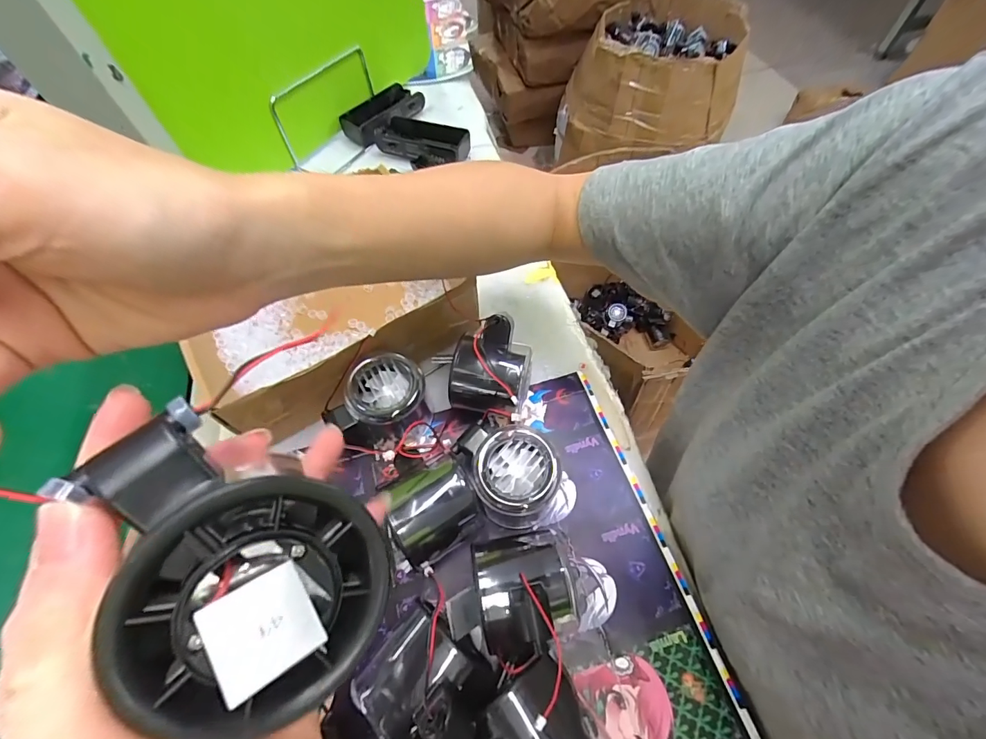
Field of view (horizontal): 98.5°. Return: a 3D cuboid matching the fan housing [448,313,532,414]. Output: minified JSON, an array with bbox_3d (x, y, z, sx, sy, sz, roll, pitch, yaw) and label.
[{"bbox_3d":[-0.001,0.001,0.322,0.058,0.067,0.061,5,60,6],"label":"fan housing"}]

